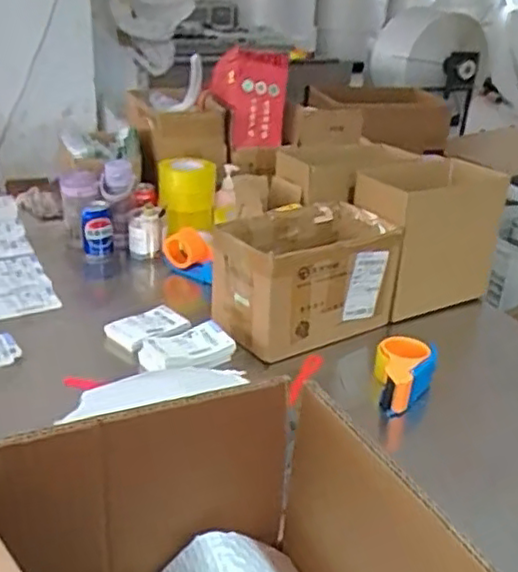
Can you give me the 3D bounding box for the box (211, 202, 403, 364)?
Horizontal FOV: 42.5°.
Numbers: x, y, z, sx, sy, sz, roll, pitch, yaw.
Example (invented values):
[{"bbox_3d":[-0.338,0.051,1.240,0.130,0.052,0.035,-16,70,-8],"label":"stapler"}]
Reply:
[{"bbox_3d":[0.080,-0.019,1.225,0.302,0.189,0.177,-13,30,-29],"label":"box"}]

